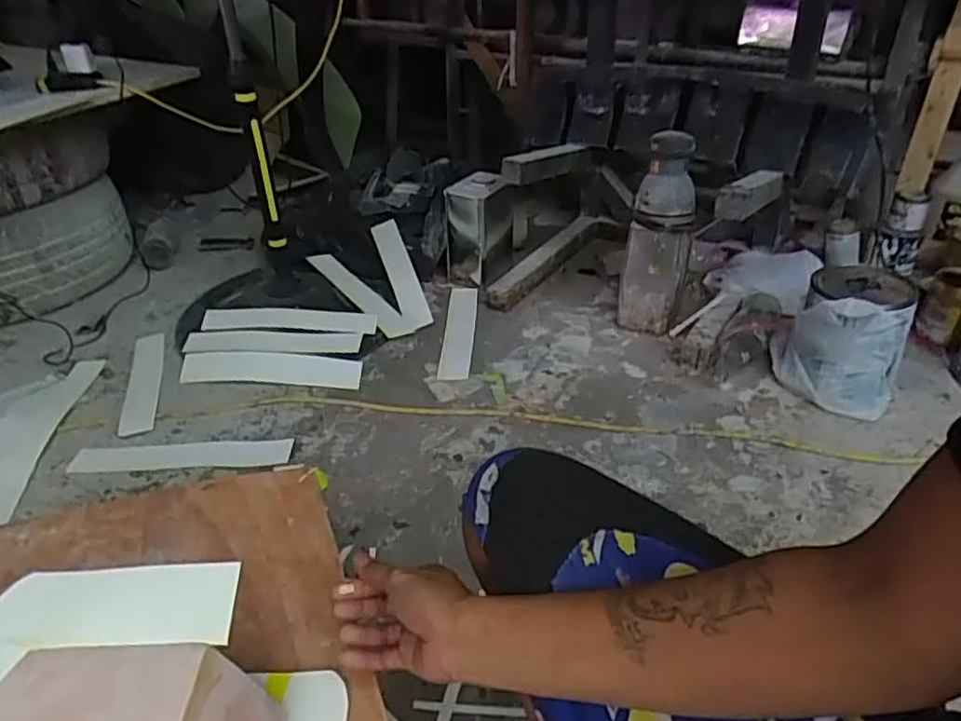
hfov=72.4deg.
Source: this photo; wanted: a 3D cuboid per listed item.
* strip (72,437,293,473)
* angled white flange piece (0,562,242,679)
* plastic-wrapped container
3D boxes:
[{"bbox_3d":[-0.511,0.162,1.129,0.366,0.008,0.066,-3,35,-1],"label":"strip"},{"bbox_3d":[-0.251,0.164,0.425,0.178,0.018,0.077,-11,36,-13],"label":"angled white flange piece"},{"bbox_3d":[0.630,-0.037,1.149,0.185,0.214,0.158,7,36,13],"label":"plastic-wrapped container"}]

